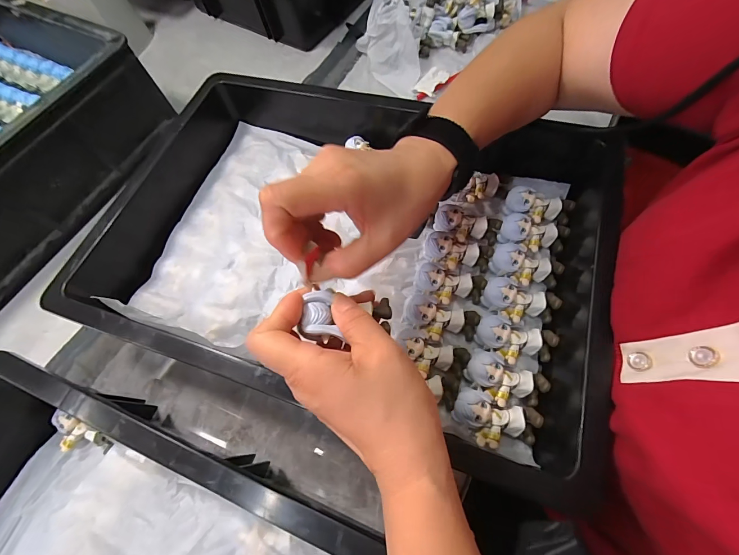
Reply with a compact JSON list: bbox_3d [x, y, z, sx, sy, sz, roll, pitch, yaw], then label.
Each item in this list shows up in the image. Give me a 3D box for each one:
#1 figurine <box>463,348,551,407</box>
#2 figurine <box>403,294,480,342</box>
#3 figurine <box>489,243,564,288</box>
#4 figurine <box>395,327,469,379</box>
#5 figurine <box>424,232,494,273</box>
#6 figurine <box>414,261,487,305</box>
[{"bbox_3d":[0.108,0.083,0.265,0.063,0.025,0.039,21,66,-3],"label":"figurine"},{"bbox_3d":[0.061,0.039,0.293,0.064,0.028,0.034,16,65,-3],"label":"figurine"},{"bbox_3d":[0.144,-0.006,0.301,0.062,0.029,0.030,16,65,-3],"label":"figurine"},{"bbox_3d":[0.051,0.065,0.279,0.060,0.026,0.037,22,67,-2],"label":"figurine"},{"bbox_3d":[0.083,-0.021,0.312,0.062,0.025,0.031,11,67,10],"label":"figurine"},{"bbox_3d":[0.073,0.007,0.300,0.062,0.028,0.036,14,68,11],"label":"figurine"}]

